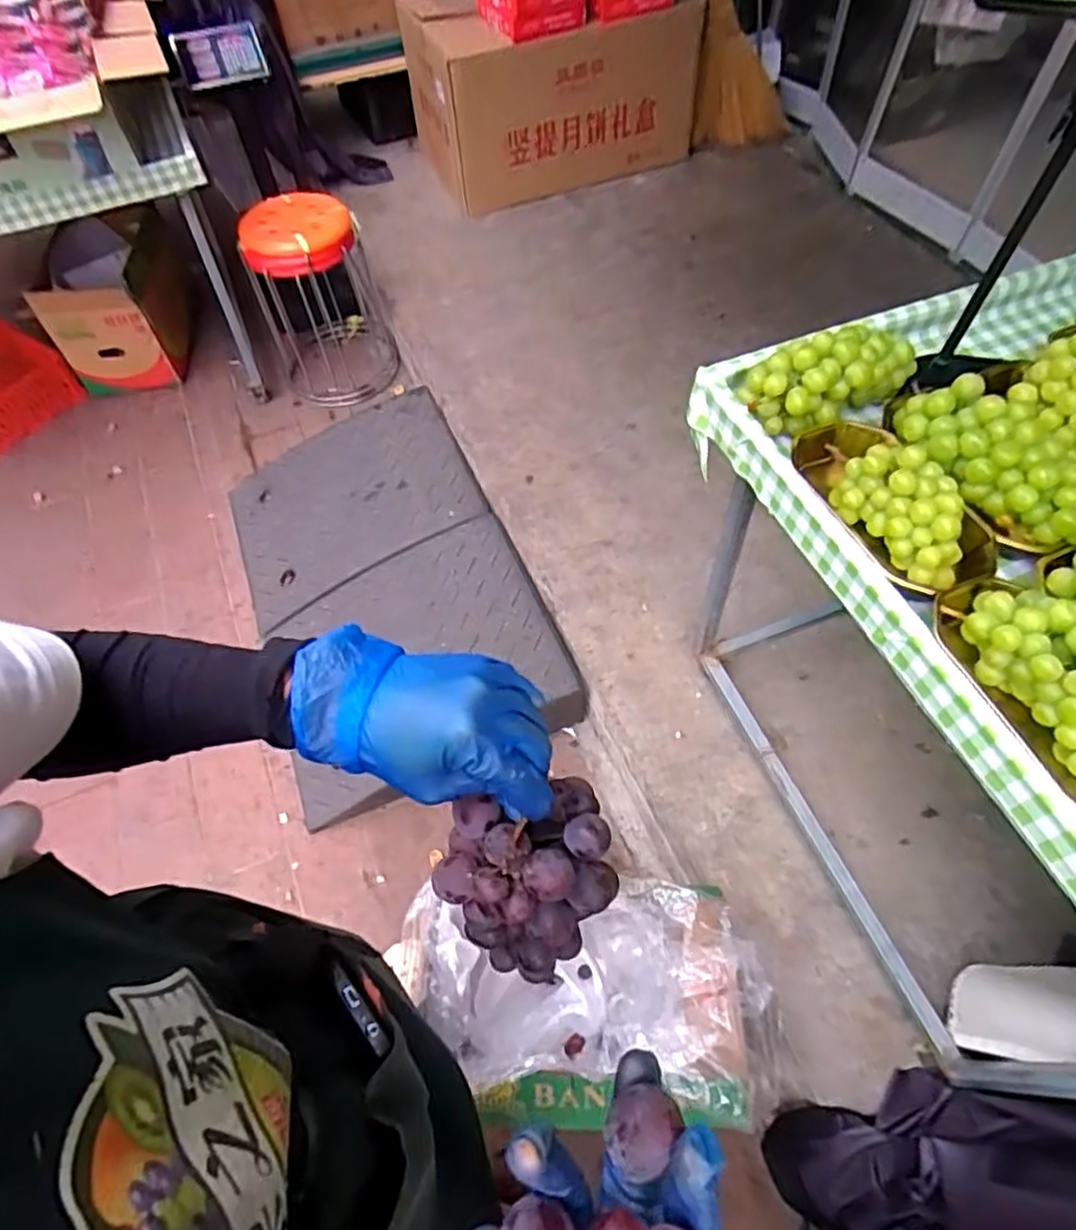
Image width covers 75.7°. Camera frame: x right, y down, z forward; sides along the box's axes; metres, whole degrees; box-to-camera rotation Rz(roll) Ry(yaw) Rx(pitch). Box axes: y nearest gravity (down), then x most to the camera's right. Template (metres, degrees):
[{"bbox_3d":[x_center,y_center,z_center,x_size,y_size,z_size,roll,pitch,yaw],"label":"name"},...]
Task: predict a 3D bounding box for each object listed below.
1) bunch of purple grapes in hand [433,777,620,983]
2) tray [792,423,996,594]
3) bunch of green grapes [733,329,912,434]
[{"bbox_3d":[-0.004,0.149,0.383,0.092,0.103,0.079,-17,58,-10],"label":"bunch of purple grapes in hand"},{"bbox_3d":[0.352,-0.118,0.691,0.127,0.085,0.221,-17,58,-10],"label":"tray"},{"bbox_3d":[0.320,-0.268,0.759,0.202,0.072,0.093,-22,59,-12],"label":"bunch of green grapes"}]

